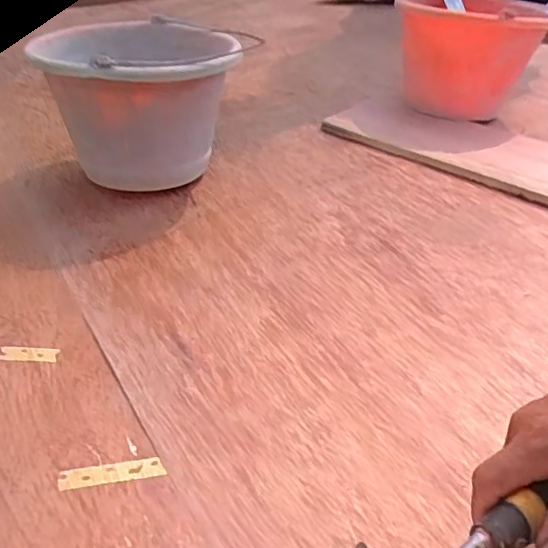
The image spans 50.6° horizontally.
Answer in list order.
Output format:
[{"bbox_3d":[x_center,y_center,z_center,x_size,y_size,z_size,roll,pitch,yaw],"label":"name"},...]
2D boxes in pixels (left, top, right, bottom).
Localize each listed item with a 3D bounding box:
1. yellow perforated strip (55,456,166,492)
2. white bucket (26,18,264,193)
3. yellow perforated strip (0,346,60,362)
[{"bbox_3d":[-0.117,0.144,0.421,0.074,0.004,0.017,-6,38,-9],"label":"yellow perforated strip"},{"bbox_3d":[-0.141,-0.192,0.707,0.189,0.181,0.182,7,38,8],"label":"white bucket"},{"bbox_3d":[-0.216,0.070,0.513,0.049,0.004,0.016,0,38,-1],"label":"yellow perforated strip"}]

